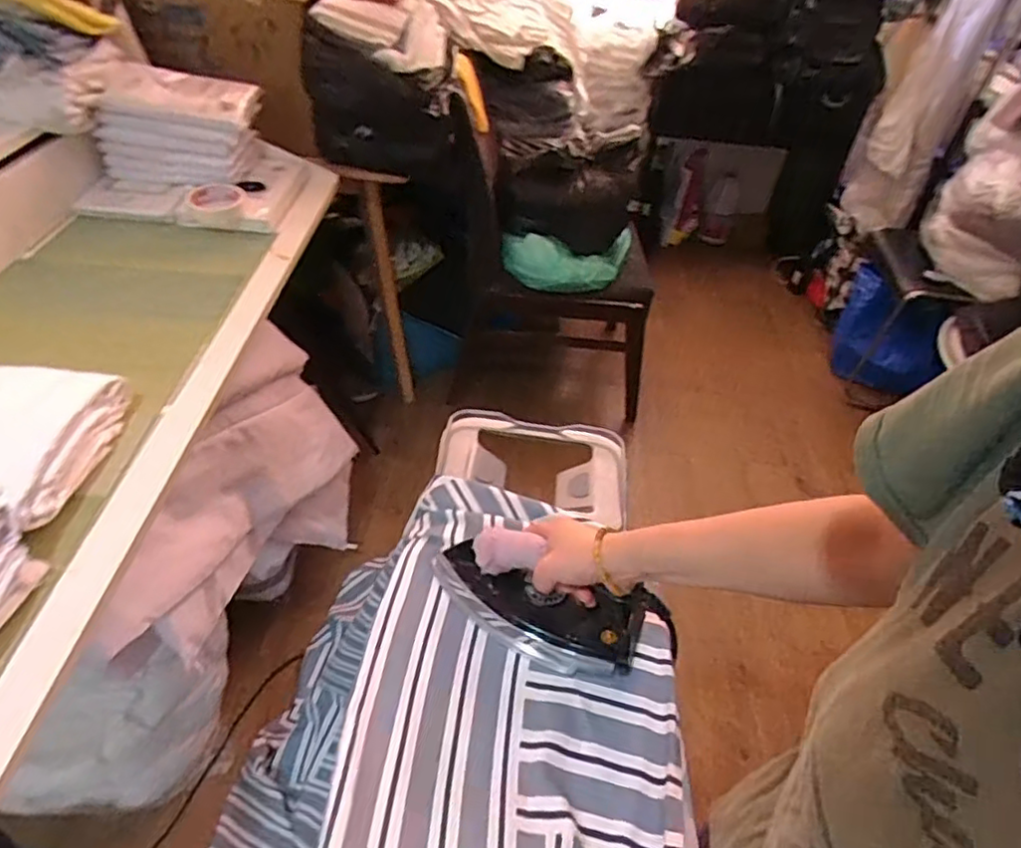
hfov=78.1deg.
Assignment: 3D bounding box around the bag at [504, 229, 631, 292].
[{"bbox_3d":[0.148,-0.417,1.623,0.336,0.152,0.083,0,44,-8],"label":"bag"}]

